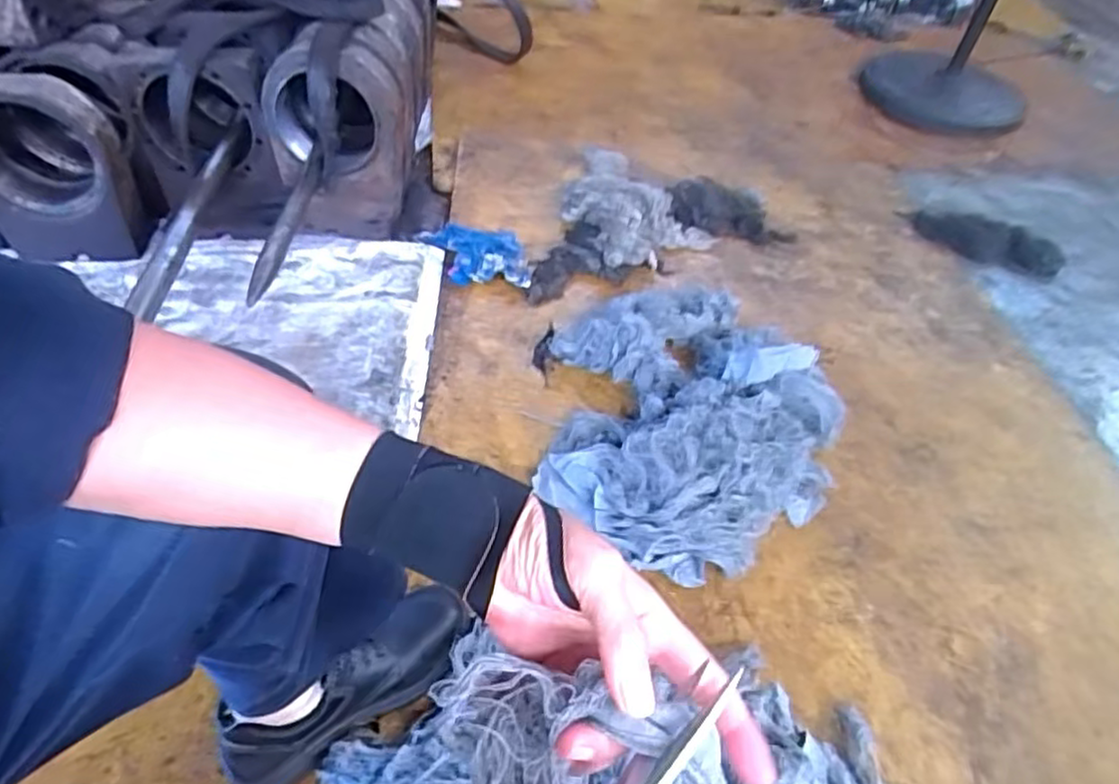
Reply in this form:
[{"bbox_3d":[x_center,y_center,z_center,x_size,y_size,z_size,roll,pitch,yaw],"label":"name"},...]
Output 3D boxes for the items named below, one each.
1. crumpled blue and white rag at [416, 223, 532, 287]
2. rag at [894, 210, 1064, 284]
[{"bbox_3d":[-0.156,-0.250,1.245,0.213,0.055,0.105,9,49,3],"label":"crumpled blue and white rag"},{"bbox_3d":[0.830,-0.308,1.358,0.291,0.039,0.143,29,53,20],"label":"rag"}]

